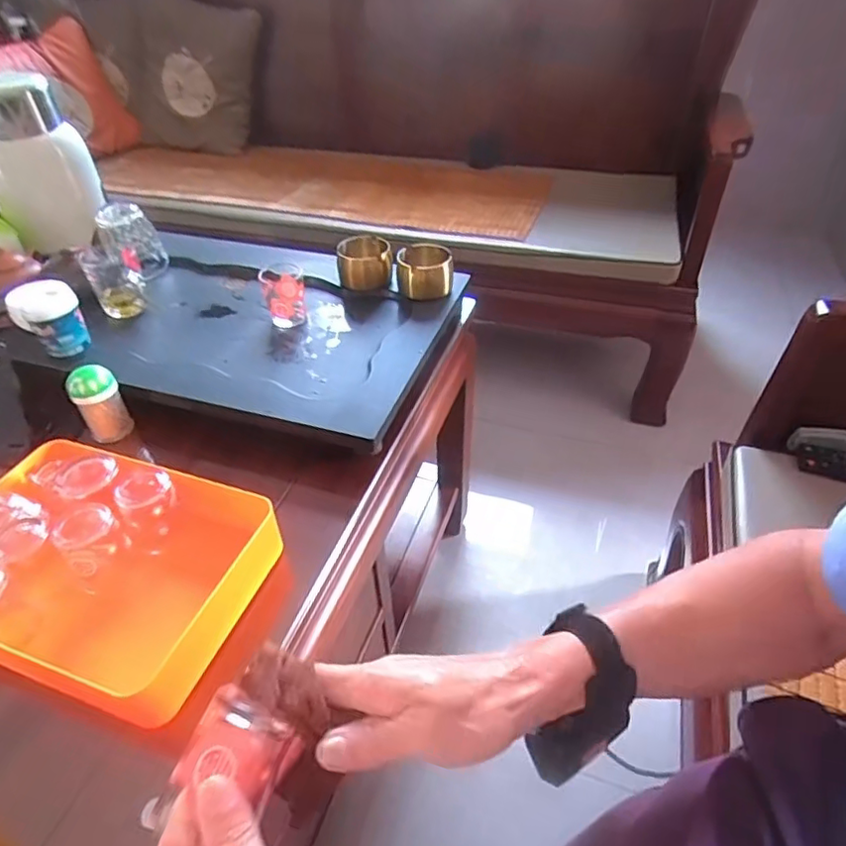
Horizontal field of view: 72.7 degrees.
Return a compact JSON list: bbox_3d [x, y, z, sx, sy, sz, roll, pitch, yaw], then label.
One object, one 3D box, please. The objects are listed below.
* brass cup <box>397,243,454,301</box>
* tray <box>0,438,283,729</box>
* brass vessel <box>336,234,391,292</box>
[{"bbox_3d":[0.003,-0.212,0.807,0.074,0.052,0.062,-6,42,-6],"label":"brass cup"},{"bbox_3d":[-0.289,0.131,0.522,0.274,0.088,0.196,12,44,14],"label":"tray"},{"bbox_3d":[-0.084,-0.230,0.828,0.077,0.053,0.064,-6,42,-6],"label":"brass vessel"}]

